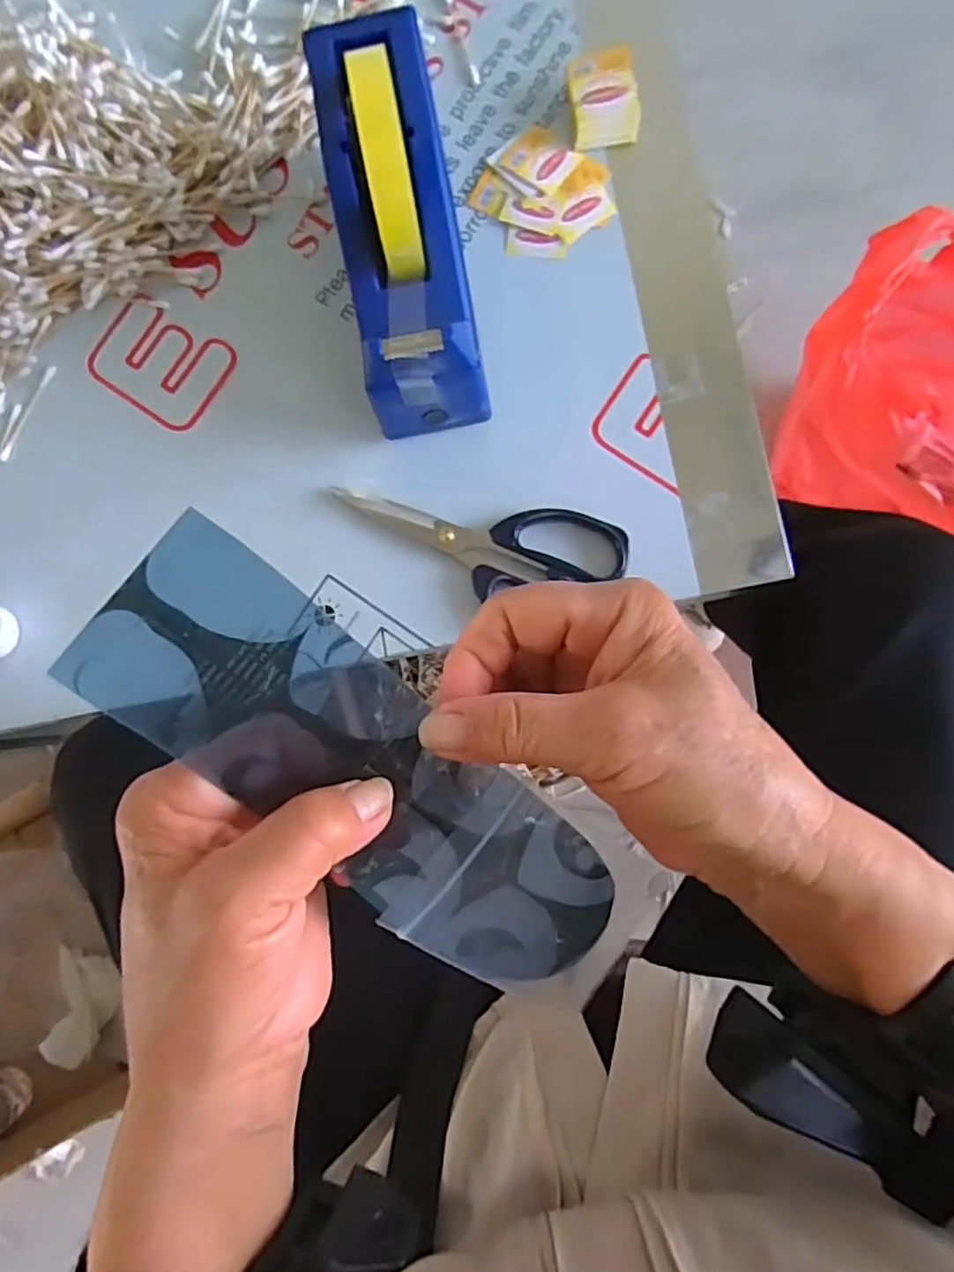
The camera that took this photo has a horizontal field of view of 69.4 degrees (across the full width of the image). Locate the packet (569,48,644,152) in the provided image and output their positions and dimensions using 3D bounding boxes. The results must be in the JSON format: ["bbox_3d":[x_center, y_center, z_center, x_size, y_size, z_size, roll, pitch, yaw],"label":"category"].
[{"bbox_3d":[0.083,-0.348,0.450,0.042,0.024,0.056,-10,83,4],"label":"packet"}]

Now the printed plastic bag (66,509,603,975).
[{"bbox_3d":[-0.029,0.048,0.218,0.190,0.008,0.063,44,89,-17],"label":"printed plastic bag"}]

